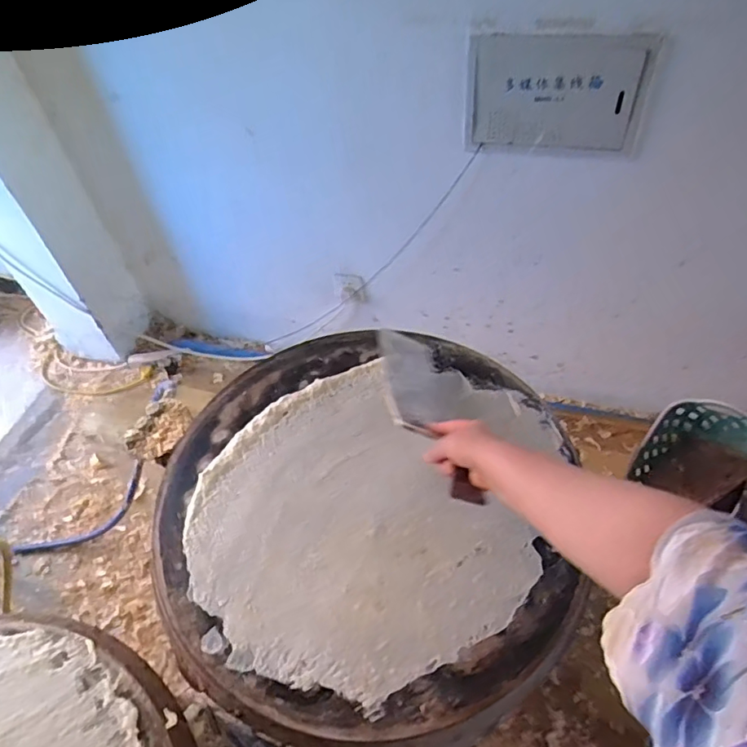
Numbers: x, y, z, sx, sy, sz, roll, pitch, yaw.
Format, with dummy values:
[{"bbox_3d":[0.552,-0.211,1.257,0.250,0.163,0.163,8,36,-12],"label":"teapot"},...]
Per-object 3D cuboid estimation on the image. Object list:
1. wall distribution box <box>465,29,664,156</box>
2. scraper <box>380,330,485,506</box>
[{"bbox_3d":[0.333,-0.517,0.997,0.320,0.218,0.025,16,54,17],"label":"wall distribution box"},{"bbox_3d":[0.088,0.049,0.732,0.143,0.027,0.319,16,33,-17],"label":"scraper"}]

